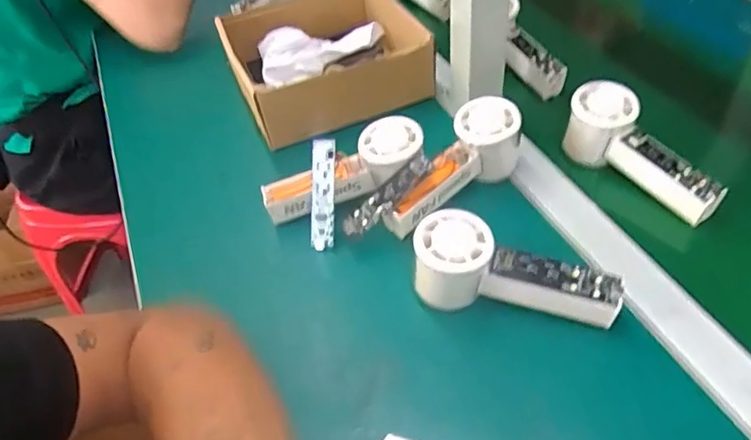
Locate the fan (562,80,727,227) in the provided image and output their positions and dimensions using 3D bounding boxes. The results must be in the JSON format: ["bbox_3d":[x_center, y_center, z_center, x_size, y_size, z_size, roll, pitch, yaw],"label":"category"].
[{"bbox_3d":[0.237,-0.057,0.513,0.051,0.067,0.145,-31,56,-22],"label":"fan"}]

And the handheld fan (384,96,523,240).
[{"bbox_3d":[0.073,-0.043,0.508,0.055,0.069,0.153,33,59,26],"label":"handheld fan"}]

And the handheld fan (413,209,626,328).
[{"bbox_3d":[0.101,0.045,0.429,0.148,0.066,0.050,14,52,13],"label":"handheld fan"}]

